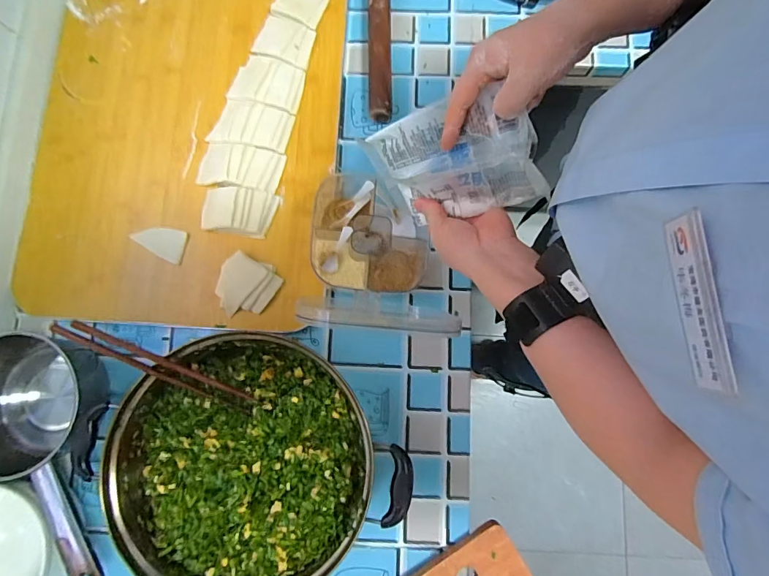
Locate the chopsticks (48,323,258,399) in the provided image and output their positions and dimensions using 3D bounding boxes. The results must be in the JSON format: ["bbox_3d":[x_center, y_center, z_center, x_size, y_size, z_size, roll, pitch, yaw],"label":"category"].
[{"bbox_3d":[-0.236,0.083,0.434,0.197,0.013,0.023,31,80,-24],"label":"chopsticks"}]

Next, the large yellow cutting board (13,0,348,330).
[{"bbox_3d":[-0.253,-0.241,0.551,0.374,0.027,0.572,4,80,0],"label":"large yellow cutting board"}]

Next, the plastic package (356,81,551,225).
[{"bbox_3d":[0.061,-0.116,0.382,0.149,0.107,0.015,-5,37,36],"label":"plastic package"}]

